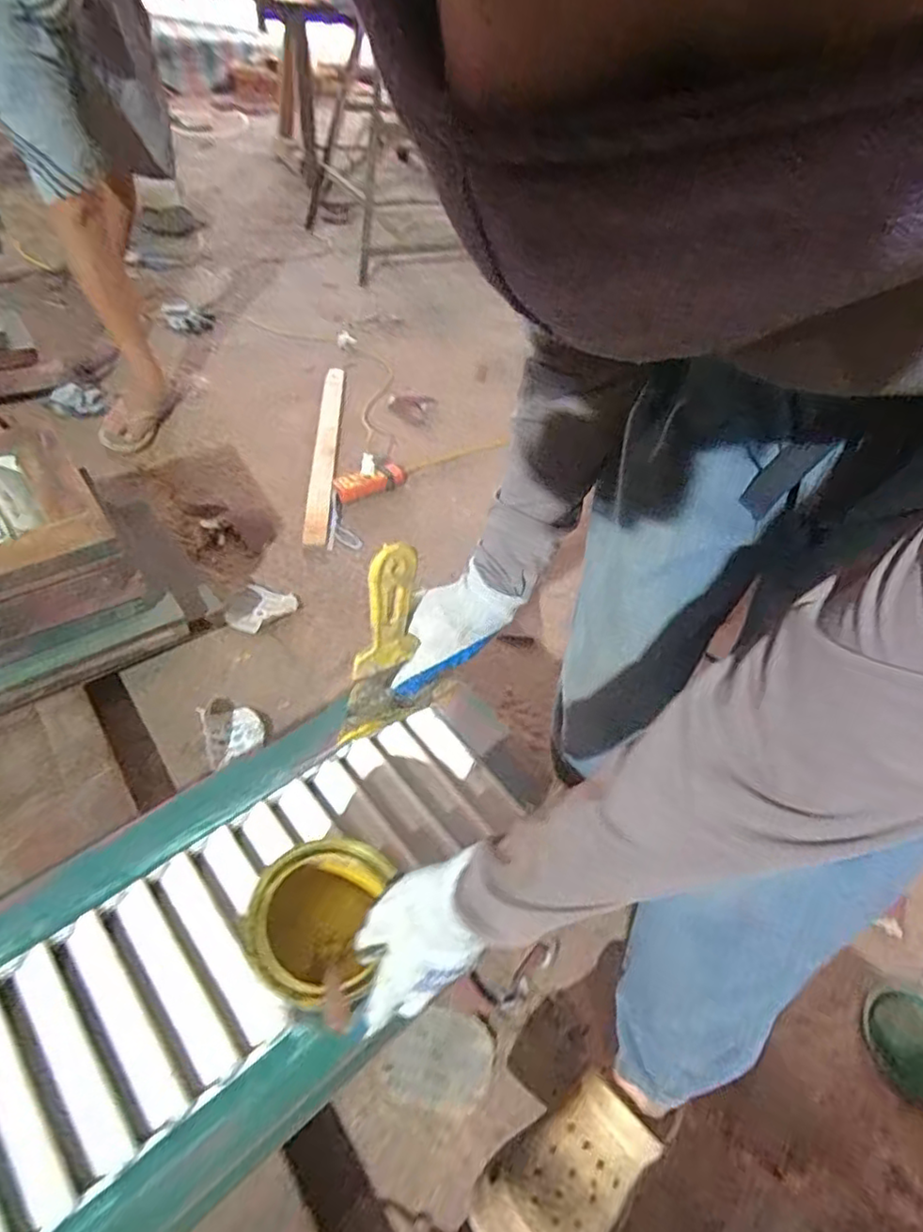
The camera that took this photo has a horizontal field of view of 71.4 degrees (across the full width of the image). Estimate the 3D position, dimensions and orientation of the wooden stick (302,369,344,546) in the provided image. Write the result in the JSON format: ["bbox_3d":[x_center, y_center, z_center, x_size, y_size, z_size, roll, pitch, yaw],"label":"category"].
[{"bbox_3d":[-0.317,-0.400,1.499,0.051,0.013,0.689,1,47,-7],"label":"wooden stick"}]

